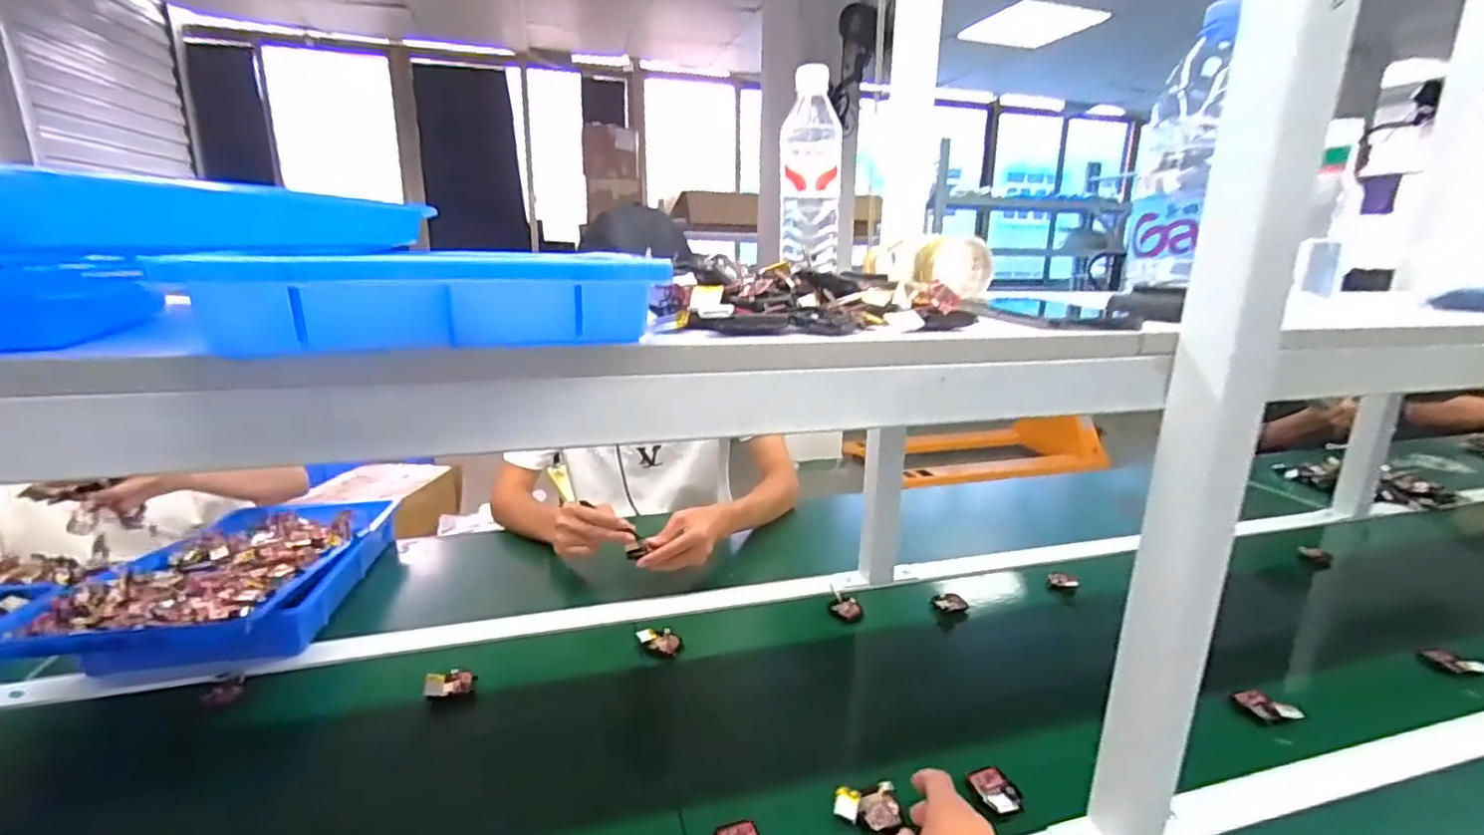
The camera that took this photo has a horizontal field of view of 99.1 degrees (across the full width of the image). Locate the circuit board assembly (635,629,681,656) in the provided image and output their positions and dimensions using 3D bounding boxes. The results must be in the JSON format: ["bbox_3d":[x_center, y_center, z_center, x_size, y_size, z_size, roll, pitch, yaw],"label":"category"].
[{"bbox_3d":[-0.100,0.271,0.773,0.051,0.015,0.029,12,19,34],"label":"circuit board assembly"}]

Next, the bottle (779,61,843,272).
[{"bbox_3d":[0.070,-0.243,0.635,0.063,0.190,0.071,2,16,5],"label":"bottle"}]

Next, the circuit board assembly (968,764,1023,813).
[{"bbox_3d":[0.227,0.330,0.563,0.037,0.013,0.054,-3,16,-11],"label":"circuit board assembly"}]

